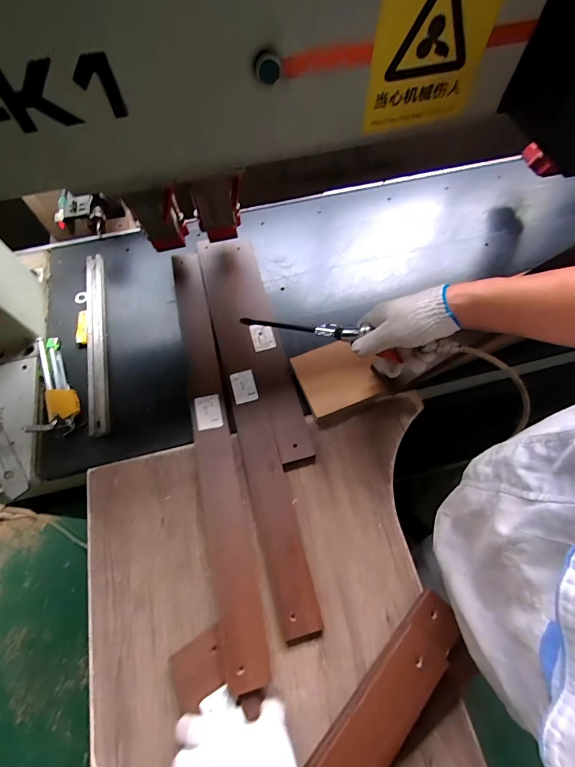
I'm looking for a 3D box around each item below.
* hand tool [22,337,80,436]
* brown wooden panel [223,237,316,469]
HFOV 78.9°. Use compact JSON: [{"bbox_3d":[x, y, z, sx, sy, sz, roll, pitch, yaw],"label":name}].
[{"bbox_3d":[-0.424,-0.011,0.626,0.065,0.052,0.216,-19,68,-7],"label":"hand tool"},{"bbox_3d":[-0.043,-0.086,0.675,0.057,0.011,0.499,-14,68,-5],"label":"brown wooden panel"}]

